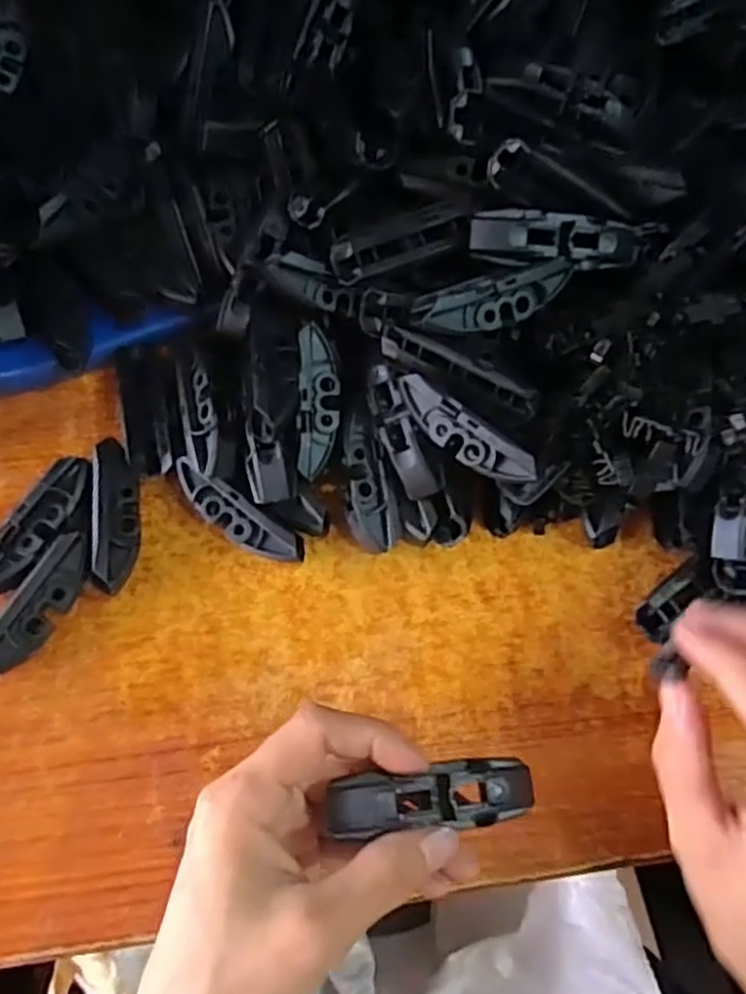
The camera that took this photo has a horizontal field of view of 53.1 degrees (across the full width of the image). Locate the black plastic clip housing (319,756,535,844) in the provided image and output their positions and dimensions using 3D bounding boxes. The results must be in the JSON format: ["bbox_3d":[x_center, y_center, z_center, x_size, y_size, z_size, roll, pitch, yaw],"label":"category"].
[{"bbox_3d":[0.021,0.101,0.251,0.073,0.014,0.020,-2,70,-15],"label":"black plastic clip housing"}]

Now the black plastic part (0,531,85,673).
[{"bbox_3d":[-0.144,0.048,0.324,0.018,0.023,0.067,24,71,8],"label":"black plastic part"}]

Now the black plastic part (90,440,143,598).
[{"bbox_3d":[-0.117,0.009,0.342,0.018,0.024,0.070,-4,69,-3],"label":"black plastic part"}]

